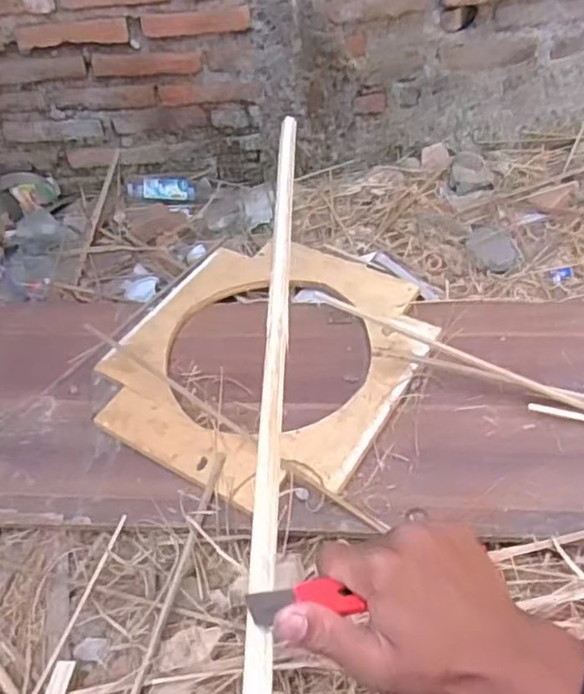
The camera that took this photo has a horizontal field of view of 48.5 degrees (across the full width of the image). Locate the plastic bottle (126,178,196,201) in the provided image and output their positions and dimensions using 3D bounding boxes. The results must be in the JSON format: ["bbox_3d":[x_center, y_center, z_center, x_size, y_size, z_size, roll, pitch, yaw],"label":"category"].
[{"bbox_3d":[-0.288,-0.349,1.422,0.146,0.039,0.047,-5,46,0],"label":"plastic bottle"}]

